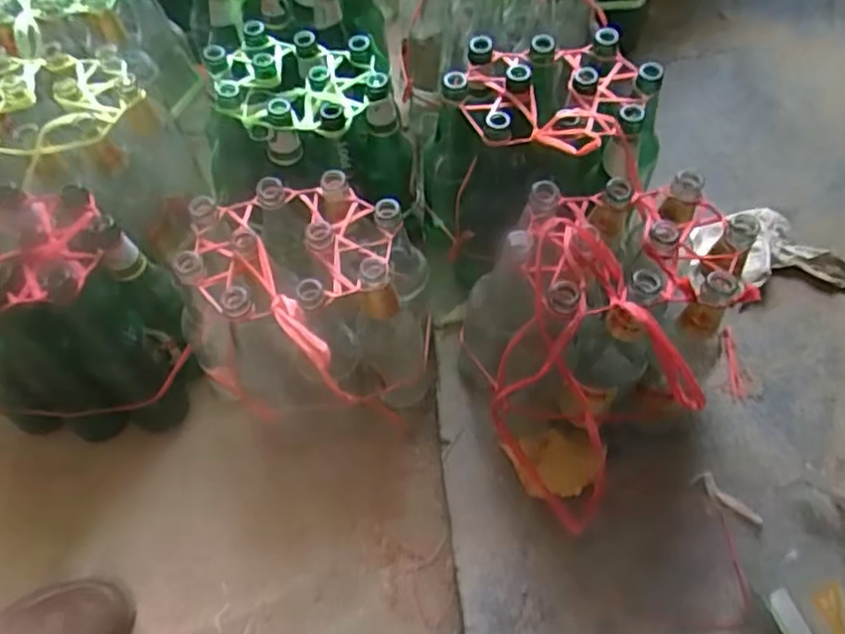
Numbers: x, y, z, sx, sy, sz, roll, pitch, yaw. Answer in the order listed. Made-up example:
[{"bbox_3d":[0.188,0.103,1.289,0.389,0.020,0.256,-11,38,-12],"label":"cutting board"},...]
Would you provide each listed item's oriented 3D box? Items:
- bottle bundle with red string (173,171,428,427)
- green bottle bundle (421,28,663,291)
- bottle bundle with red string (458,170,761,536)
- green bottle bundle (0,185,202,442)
[{"bbox_3d":[-0.116,-0.001,0.755,0.221,0.261,0.215,-2,61,3],"label":"bottle bundle with red string"},{"bbox_3d":[0.131,-0.170,0.809,0.222,0.283,0.214,-2,61,3],"label":"green bottle bundle"},{"bbox_3d":[0.175,0.019,0.710,0.264,0.267,0.249,-2,61,3],"label":"bottle bundle with red string"},{"bbox_3d":[-0.393,0.025,0.759,0.232,0.261,0.219,30,67,19],"label":"green bottle bundle"}]

